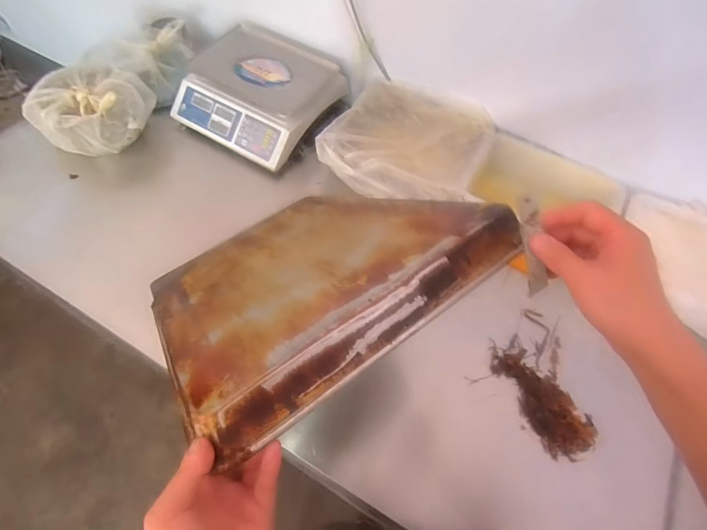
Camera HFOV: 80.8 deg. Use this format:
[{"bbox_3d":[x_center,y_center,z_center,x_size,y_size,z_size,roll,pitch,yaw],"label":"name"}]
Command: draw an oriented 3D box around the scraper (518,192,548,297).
[{"bbox_3d":[0.172,-0.019,0.398,0.018,0.098,0.007,-6,10,28],"label":"scraper"}]

